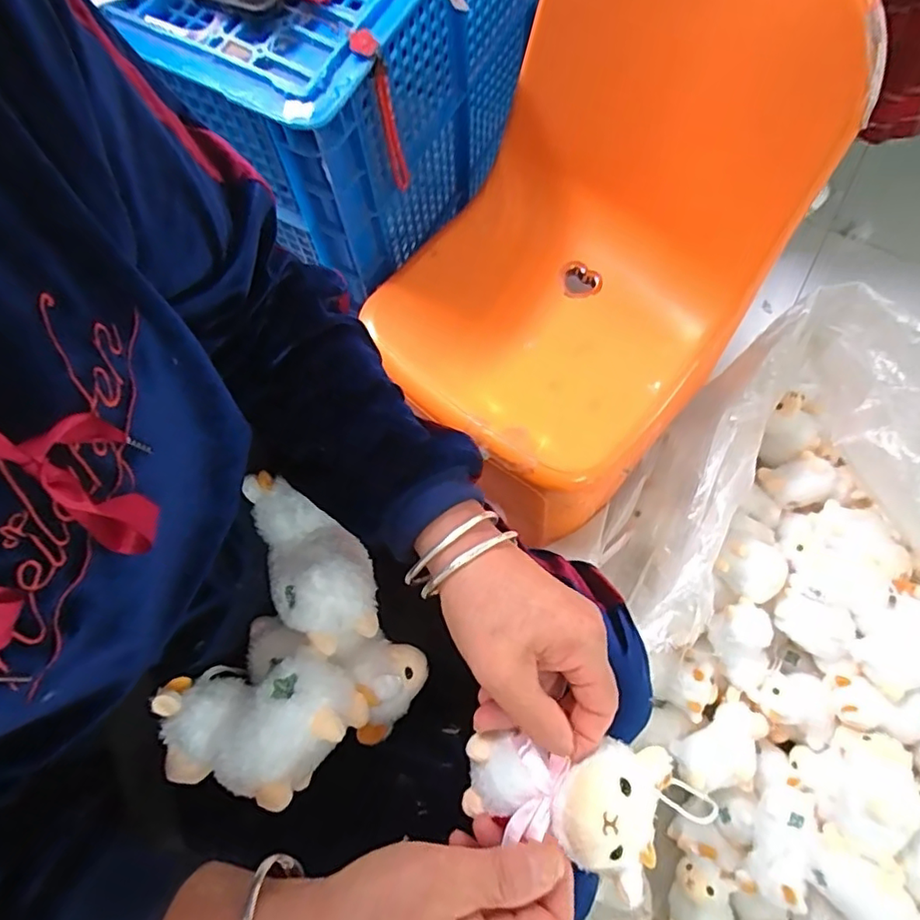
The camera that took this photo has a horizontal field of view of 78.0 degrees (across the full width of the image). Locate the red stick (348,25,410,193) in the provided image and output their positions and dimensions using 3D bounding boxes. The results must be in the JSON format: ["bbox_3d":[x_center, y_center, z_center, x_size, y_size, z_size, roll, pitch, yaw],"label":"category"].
[{"bbox_3d":[-0.068,-0.303,0.505,0.027,0.139,0.026,-12,72,-2],"label":"red stick"}]

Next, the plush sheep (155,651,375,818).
[{"bbox_3d":[-0.120,0.163,0.343,0.123,0.050,0.084,-9,72,-1],"label":"plush sheep"}]

